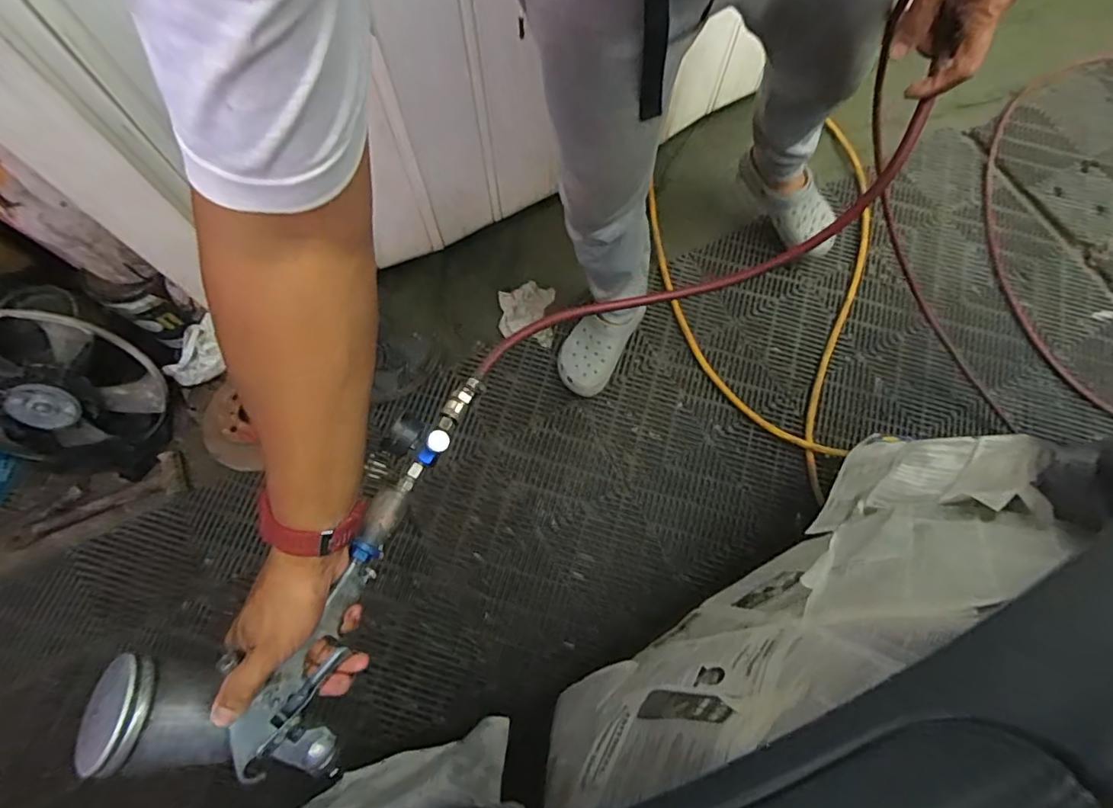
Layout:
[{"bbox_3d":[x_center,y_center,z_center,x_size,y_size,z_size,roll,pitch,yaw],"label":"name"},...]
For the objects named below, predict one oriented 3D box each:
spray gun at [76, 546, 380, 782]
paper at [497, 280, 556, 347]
[{"bbox_3d":[-0.253,0.197,0.446,0.185,0.090,0.185,14,76,-14],"label":"spray gun"},{"bbox_3d":[-0.068,-0.205,1.222,0.120,0.023,0.154,2,71,0],"label":"paper"}]

